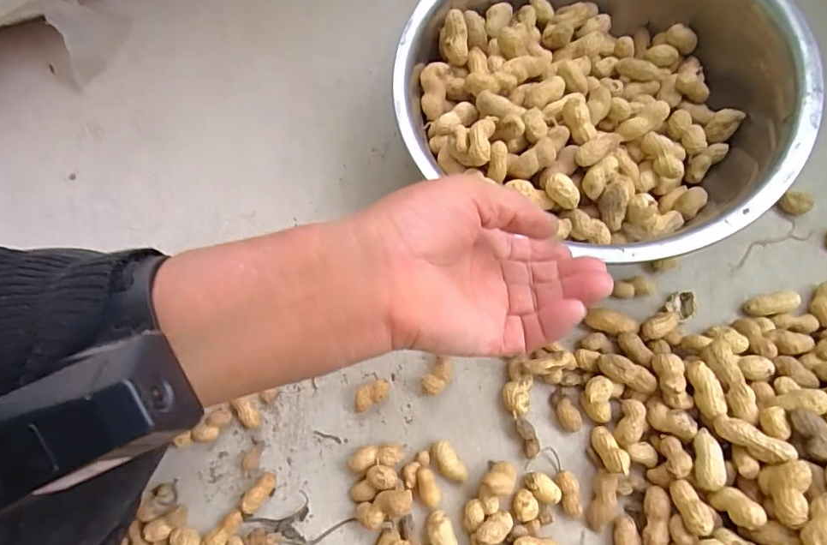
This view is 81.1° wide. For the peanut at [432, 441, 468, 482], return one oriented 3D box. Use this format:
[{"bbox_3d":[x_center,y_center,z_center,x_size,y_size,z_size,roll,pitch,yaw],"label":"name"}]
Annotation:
[{"bbox_3d":[0.024,0.126,0.323,0.014,0.011,0.028,-34,72,-9],"label":"peanut"}]

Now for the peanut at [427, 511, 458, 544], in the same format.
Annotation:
[{"bbox_3d":[0.019,0.169,0.306,0.016,0.010,0.034,-24,71,-6],"label":"peanut"}]

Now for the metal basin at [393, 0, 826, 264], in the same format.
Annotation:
[{"bbox_3d":[0.131,-0.142,0.361,0.258,0.102,0.239,-1,70,2],"label":"metal basin"}]

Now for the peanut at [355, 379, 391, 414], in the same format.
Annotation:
[{"bbox_3d":[-0.029,0.085,0.337,0.028,0.013,0.015,-27,71,-7],"label":"peanut"}]

